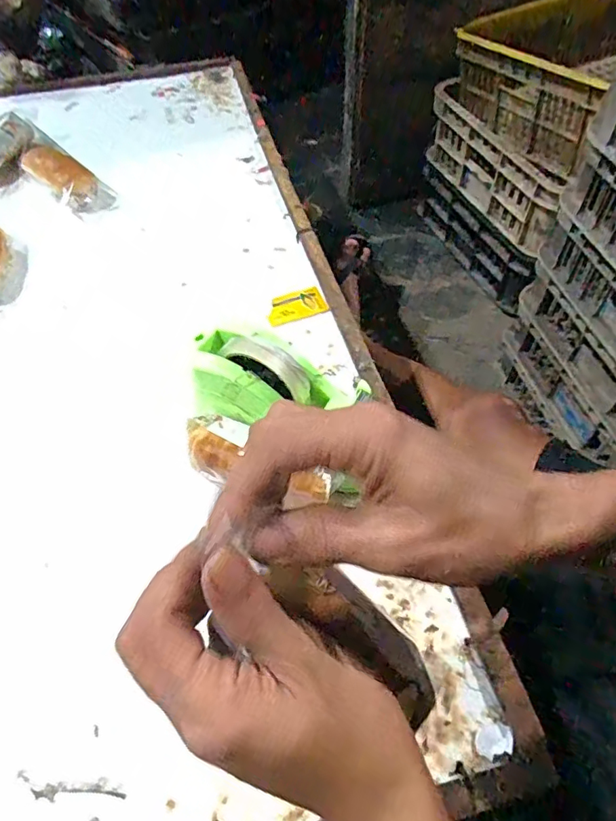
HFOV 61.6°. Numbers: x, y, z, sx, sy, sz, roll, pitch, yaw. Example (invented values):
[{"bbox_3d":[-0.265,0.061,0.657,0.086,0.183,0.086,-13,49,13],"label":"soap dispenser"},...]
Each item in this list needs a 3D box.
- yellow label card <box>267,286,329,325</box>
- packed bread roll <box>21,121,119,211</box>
[{"bbox_3d":[-0.015,-0.128,0.637,0.072,0.004,0.048,-20,54,-8],"label":"yellow label card"},{"bbox_3d":[-0.372,-0.359,0.771,0.081,0.040,0.214,-39,64,-24],"label":"packed bread roll"}]

